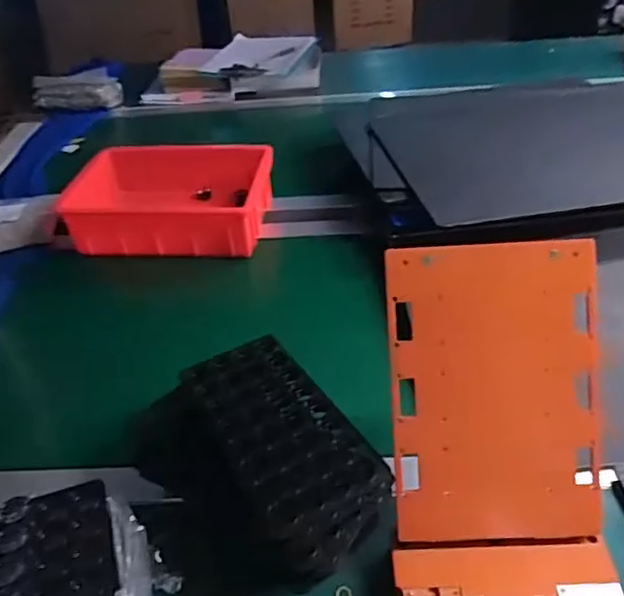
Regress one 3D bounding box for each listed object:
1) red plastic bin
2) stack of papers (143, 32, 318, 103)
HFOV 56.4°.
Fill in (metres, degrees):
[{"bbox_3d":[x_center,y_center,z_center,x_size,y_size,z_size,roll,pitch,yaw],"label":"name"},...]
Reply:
[{"bbox_3d":[-0.217,-0.154,0.925,0.300,0.090,0.208,-2,40,3],"label":"red plastic bin"},{"bbox_3d":[-0.181,-0.557,1.399,0.396,0.073,0.279,-2,40,3],"label":"stack of papers"}]

